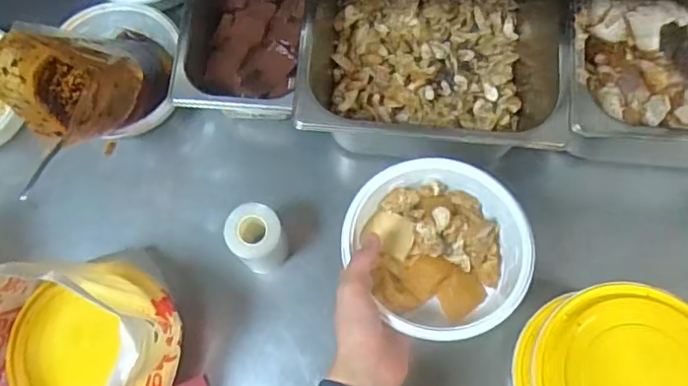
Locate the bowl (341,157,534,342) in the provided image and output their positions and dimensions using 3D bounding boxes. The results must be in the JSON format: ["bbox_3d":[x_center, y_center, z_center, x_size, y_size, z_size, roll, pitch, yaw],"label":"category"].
[{"bbox_3d":[0.090,0.046,0.542,0.153,0.054,0.170,-30,74,-7],"label":"bowl"}]

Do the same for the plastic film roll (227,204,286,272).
[{"bbox_3d":[-0.091,0.049,0.617,0.054,0.093,0.055,-1,73,2],"label":"plastic film roll"}]

